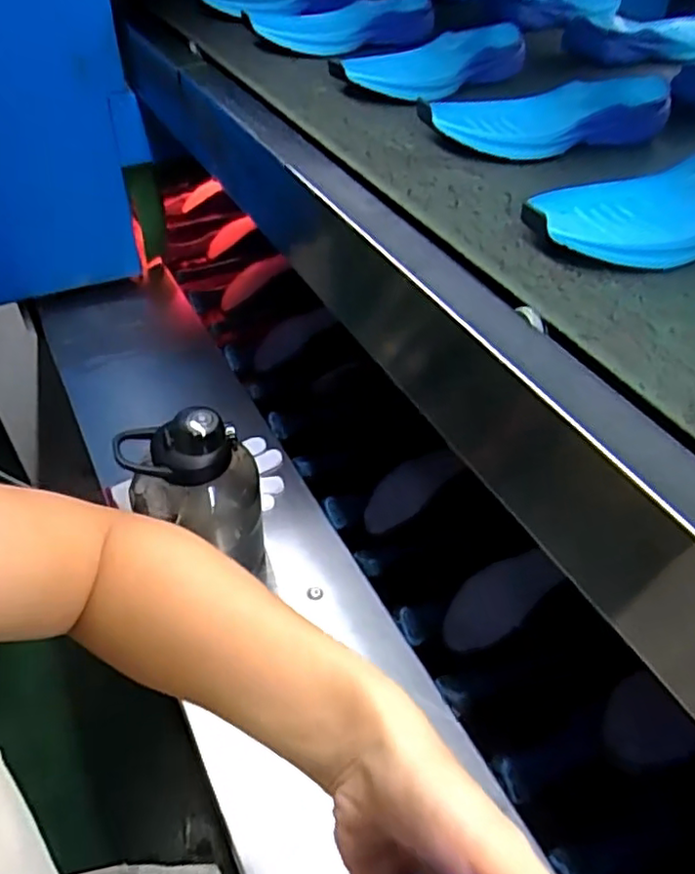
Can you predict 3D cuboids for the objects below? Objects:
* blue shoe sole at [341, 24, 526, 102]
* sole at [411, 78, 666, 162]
[{"bbox_3d":[0.106,-0.446,0.759,0.251,0.032,0.100,-33,56,-32],"label":"blue shoe sole"},{"bbox_3d":[0.207,-0.318,0.637,0.272,0.039,0.099,-9,46,-13],"label":"sole"}]

